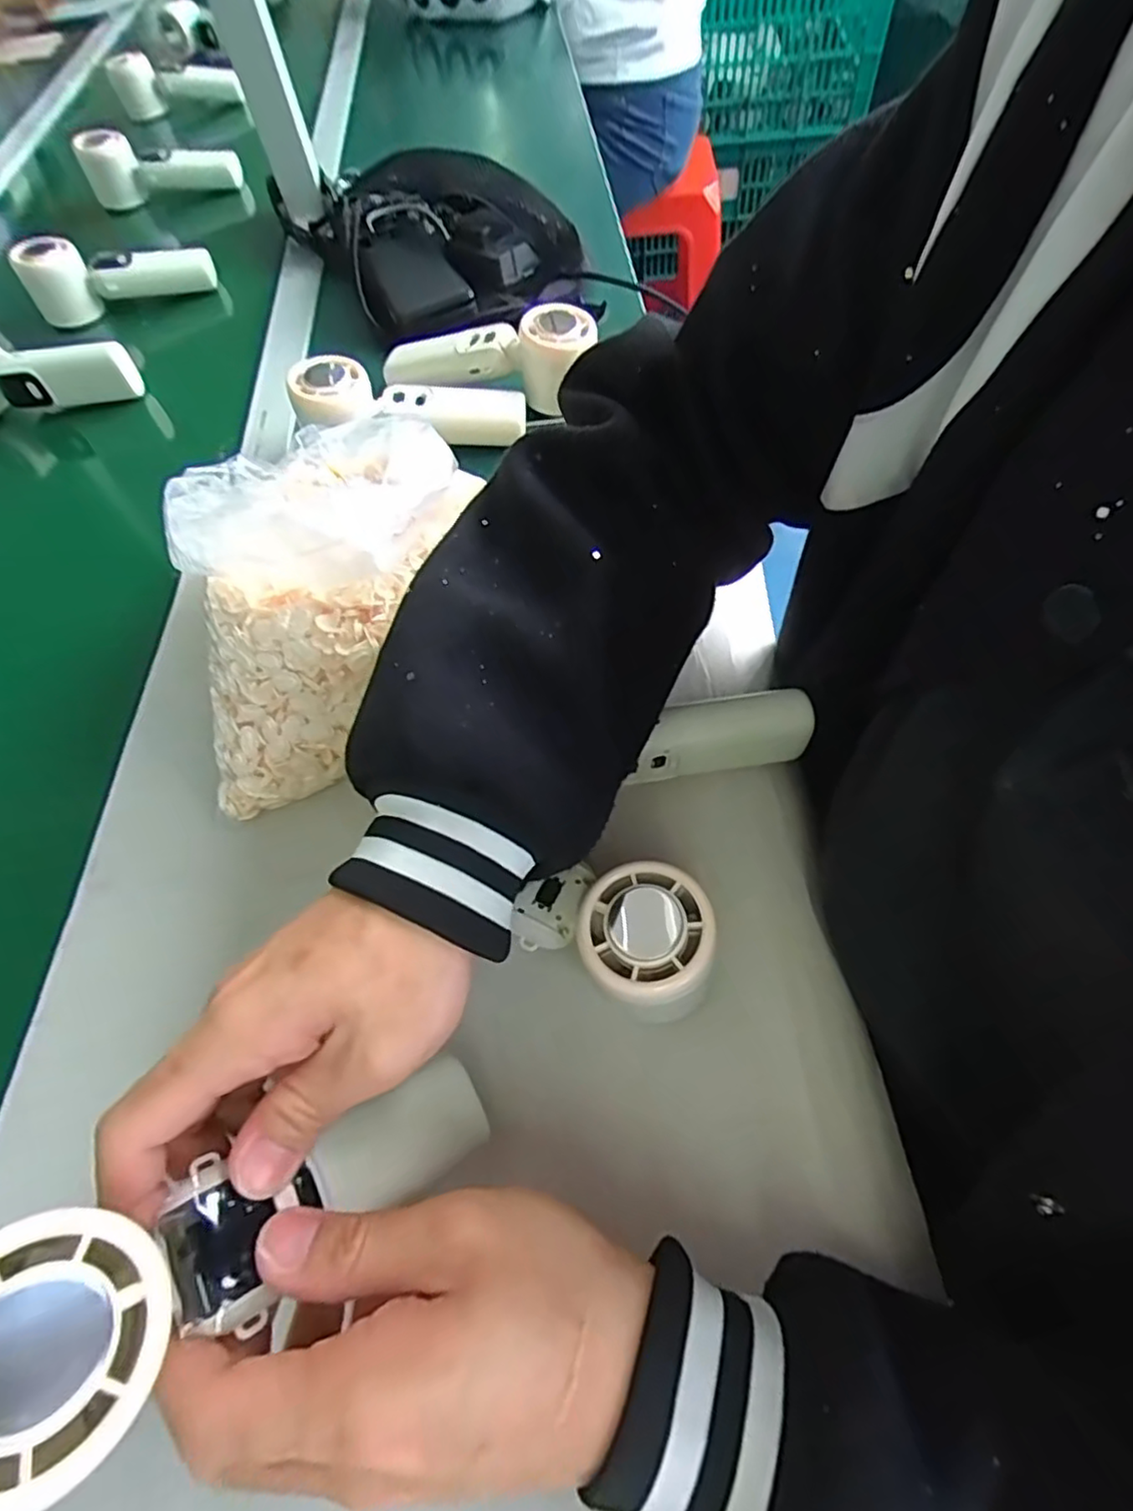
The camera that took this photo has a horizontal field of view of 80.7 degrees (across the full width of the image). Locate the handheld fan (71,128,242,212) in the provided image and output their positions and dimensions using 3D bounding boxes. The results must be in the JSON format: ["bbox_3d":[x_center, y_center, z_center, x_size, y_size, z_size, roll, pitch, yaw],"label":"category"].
[{"bbox_3d":[-0.495,-0.695,0.783,0.225,0.075,0.066,8,62,8],"label":"handheld fan"}]

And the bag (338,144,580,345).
[{"bbox_3d":[-0.118,-0.475,0.610,0.195,0.056,0.228,-32,63,-13],"label":"bag"}]

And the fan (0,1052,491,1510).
[{"bbox_3d":[-0.092,0.142,0.198,0.159,0.028,0.052,-1,47,-50],"label":"fan"}]

